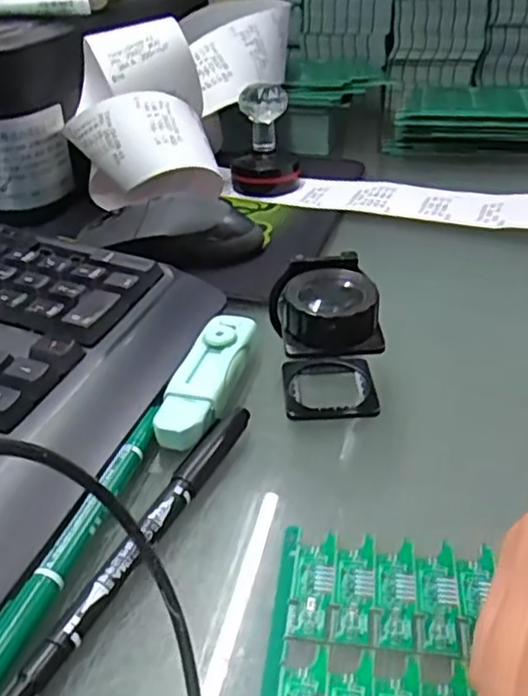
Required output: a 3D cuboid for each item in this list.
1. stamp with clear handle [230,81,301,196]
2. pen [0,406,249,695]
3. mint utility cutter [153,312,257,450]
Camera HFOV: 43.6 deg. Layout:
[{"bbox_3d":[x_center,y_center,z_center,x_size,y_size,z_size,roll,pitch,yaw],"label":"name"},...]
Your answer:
[{"bbox_3d":[0.001,-0.158,0.499,0.051,0.075,0.044,-3,33,-1],"label":"stamp with clear handle"},{"bbox_3d":[-0.041,0.065,0.225,0.010,0.011,0.137,13,36,22],"label":"pen"},{"bbox_3d":[-0.025,0.012,0.296,0.025,0.016,0.082,6,34,11],"label":"mint utility cutter"}]

